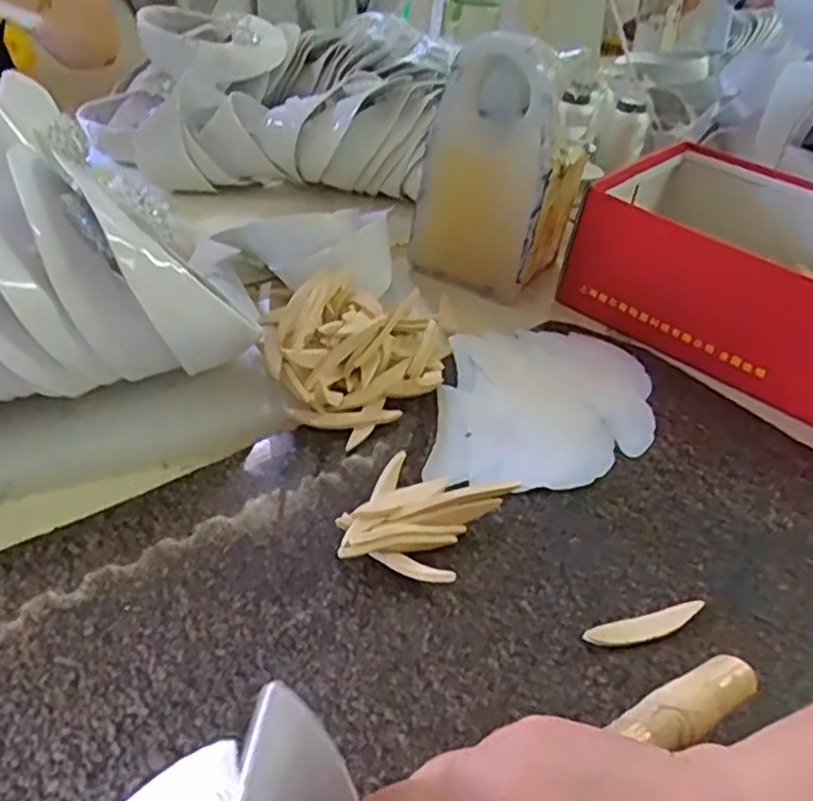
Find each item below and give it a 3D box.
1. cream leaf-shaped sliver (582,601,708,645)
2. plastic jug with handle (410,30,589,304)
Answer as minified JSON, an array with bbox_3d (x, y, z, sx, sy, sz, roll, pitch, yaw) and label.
[{"bbox_3d":[0.123,0.115,0.371,0.071,0.005,0.012,-6,40,-19],"label":"cream leaf-shaped sliver"},{"bbox_3d":[0.087,-0.208,0.633,0.114,0.192,0.108,24,40,21],"label":"plastic jug with handle"}]

